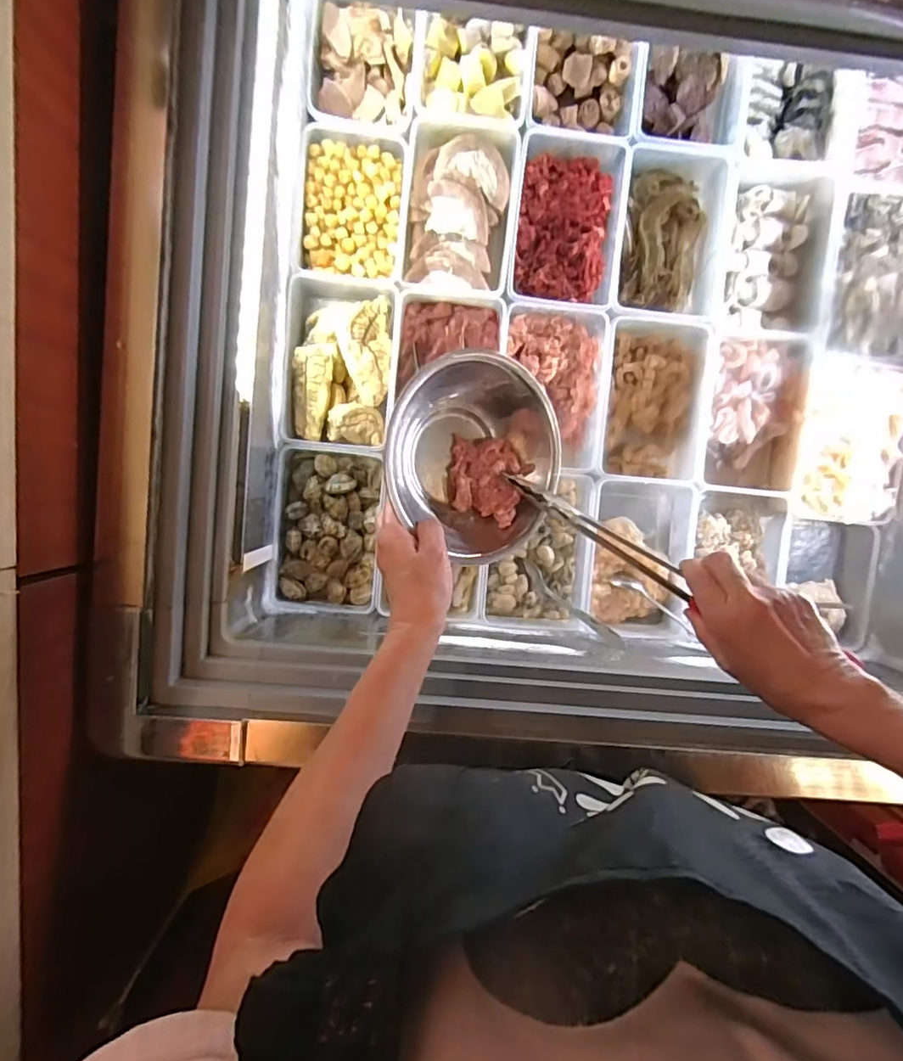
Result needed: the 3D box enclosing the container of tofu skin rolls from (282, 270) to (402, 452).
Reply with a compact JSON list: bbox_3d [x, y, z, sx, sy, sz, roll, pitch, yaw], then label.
[{"bbox_3d":[-0.129,-0.194,0.639,0.127,0.064,0.192,4,95,-2],"label":"container of tofu skin rolls"}]

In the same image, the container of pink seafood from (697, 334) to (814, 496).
[{"bbox_3d":[0.359,-0.147,0.691,0.125,0.082,0.189,3,95,-2],"label":"container of pink seafood"}]

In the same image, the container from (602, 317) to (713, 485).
[{"bbox_3d":[0.239,-0.159,0.664,0.123,0.071,0.189,1,95,-1],"label":"container"}]

